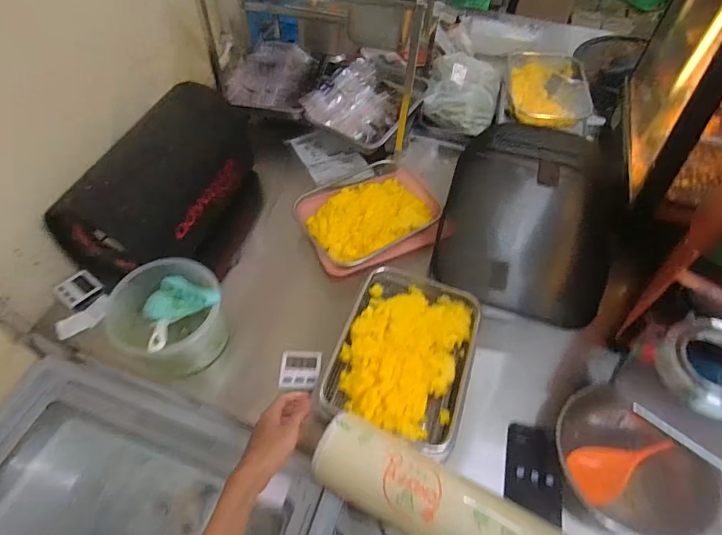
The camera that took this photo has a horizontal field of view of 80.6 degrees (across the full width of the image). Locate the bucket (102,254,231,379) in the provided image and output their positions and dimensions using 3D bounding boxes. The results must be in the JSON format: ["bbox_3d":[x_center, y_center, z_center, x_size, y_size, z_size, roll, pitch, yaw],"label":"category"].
[{"bbox_3d":[-0.324,0.080,0.740,0.166,0.154,0.161,-1,55,1],"label":"bucket"}]

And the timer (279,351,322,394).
[{"bbox_3d":[-0.104,0.180,0.737,0.069,0.019,0.072,-1,55,0],"label":"timer"}]

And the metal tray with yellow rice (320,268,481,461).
[{"bbox_3d":[0.080,0.142,0.748,0.223,0.047,0.300,17,57,13],"label":"metal tray with yellow rice"}]

